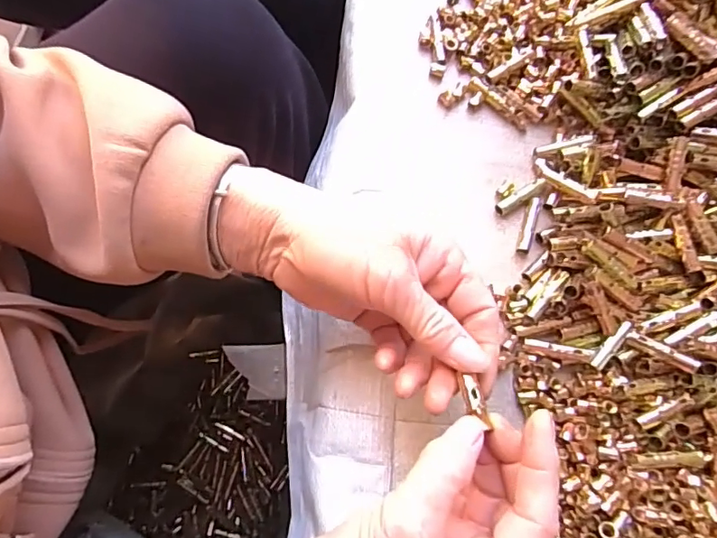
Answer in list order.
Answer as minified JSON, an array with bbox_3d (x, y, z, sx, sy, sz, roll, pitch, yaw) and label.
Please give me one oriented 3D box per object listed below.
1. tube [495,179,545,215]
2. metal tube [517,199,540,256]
[{"bbox_3d":[0.110,-0.050,0.356,0.039,0.006,0.007,-32,80,-14],"label":"tube"},{"bbox_3d":[0.115,-0.029,0.351,0.009,0.008,0.039,21,73,0],"label":"metal tube"}]

